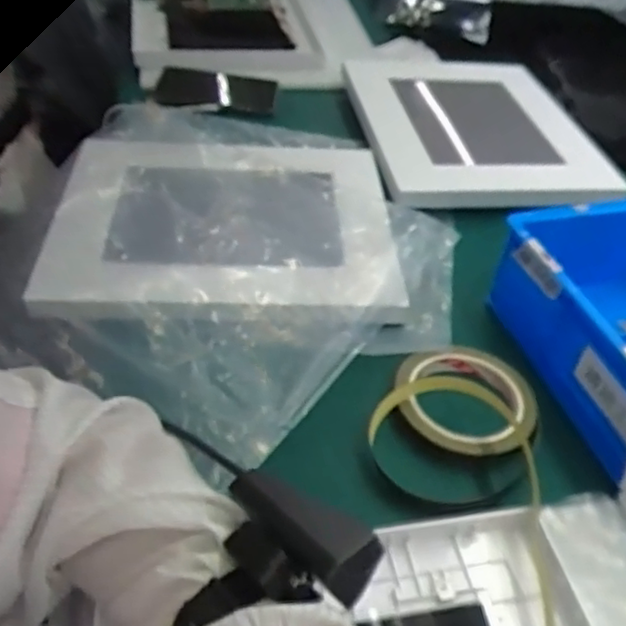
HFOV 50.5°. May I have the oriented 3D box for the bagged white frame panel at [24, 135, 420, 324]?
[{"bbox_3d":[-0.086,-0.100,0.644,0.311,0.031,0.306,1,40,-2],"label":"bagged white frame panel"}]

